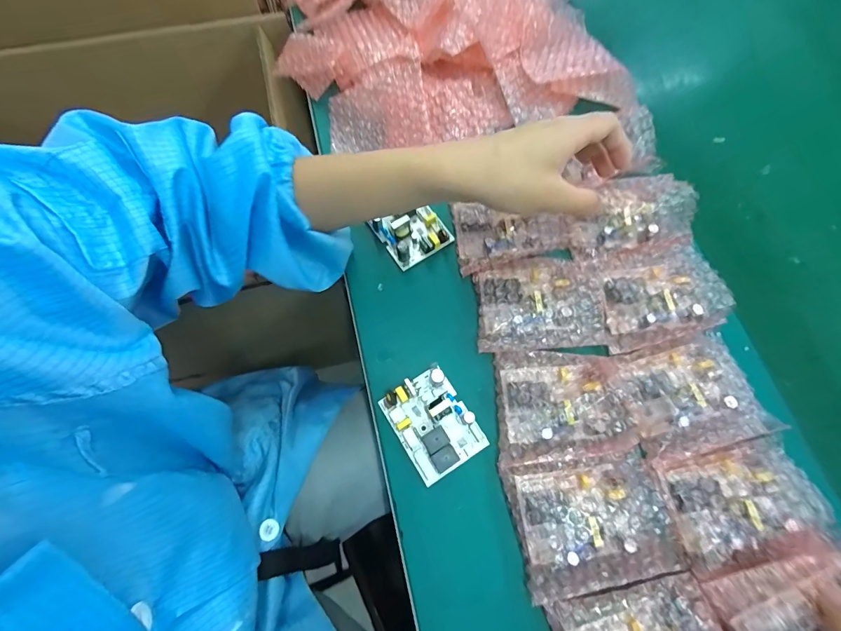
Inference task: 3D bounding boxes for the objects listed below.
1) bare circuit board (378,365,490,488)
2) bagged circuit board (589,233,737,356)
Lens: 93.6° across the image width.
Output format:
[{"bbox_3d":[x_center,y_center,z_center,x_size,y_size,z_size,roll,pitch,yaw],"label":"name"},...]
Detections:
[{"bbox_3d":[0.011,0.090,0.331,0.062,0.017,0.080,-30,73,-11],"label":"bare circuit board"},{"bbox_3d":[0.213,-0.023,0.355,0.106,0.020,0.090,-13,70,-6],"label":"bagged circuit board"}]

